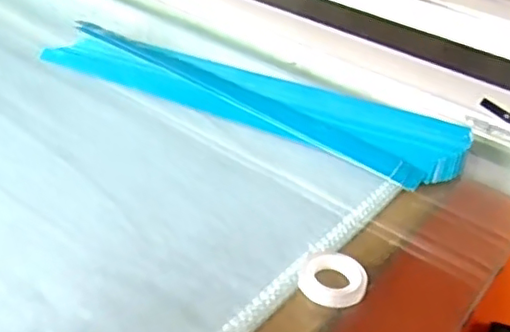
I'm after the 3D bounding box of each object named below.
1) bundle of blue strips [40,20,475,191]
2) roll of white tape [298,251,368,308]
[{"bbox_3d":[-0.007,-0.069,0.591,0.409,0.019,0.098,21,36,19],"label":"bundle of blue strips"},{"bbox_3d":[0.051,0.074,0.400,0.042,0.016,0.039,5,34,-4],"label":"roll of white tape"}]

